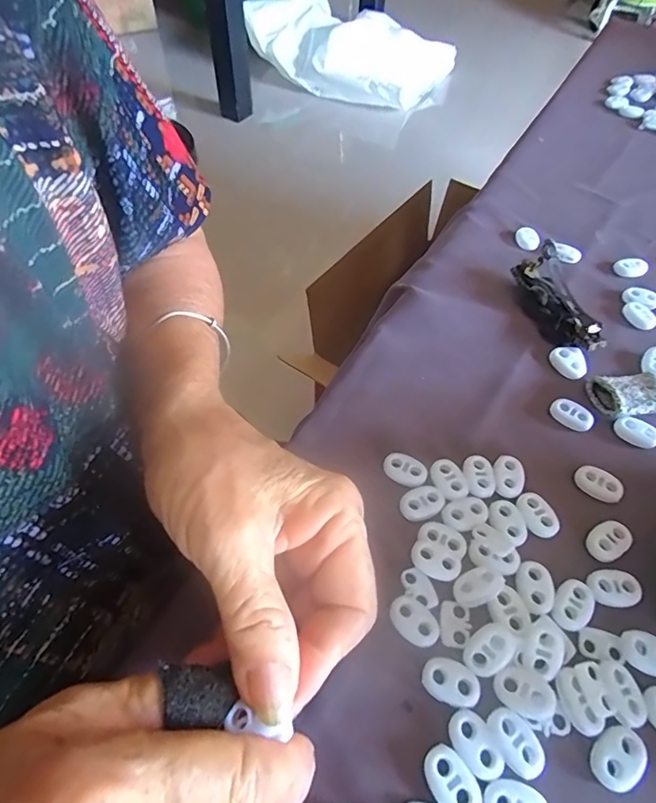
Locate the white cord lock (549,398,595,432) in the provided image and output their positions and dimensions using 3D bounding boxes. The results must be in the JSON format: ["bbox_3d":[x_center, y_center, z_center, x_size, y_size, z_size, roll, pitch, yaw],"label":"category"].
[{"bbox_3d":[0.135,0.007,0.267,0.023,0.006,0.013,30,60,21],"label":"white cord lock"}]

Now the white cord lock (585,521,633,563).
[{"bbox_3d":[0.131,0.065,0.225,0.020,0.005,0.015,-27,58,-17],"label":"white cord lock"}]

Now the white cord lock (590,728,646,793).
[{"bbox_3d":[0.107,0.132,0.178,0.016,0.006,0.021,38,63,25],"label":"white cord lock"}]

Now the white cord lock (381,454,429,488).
[{"bbox_3d":[0.039,0.034,0.244,0.023,0.004,0.014,25,58,18],"label":"white cord lock"}]

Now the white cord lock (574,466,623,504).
[{"bbox_3d":[0.136,0.042,0.243,0.014,0.006,0.022,-37,61,-23],"label":"white cord lock"}]

